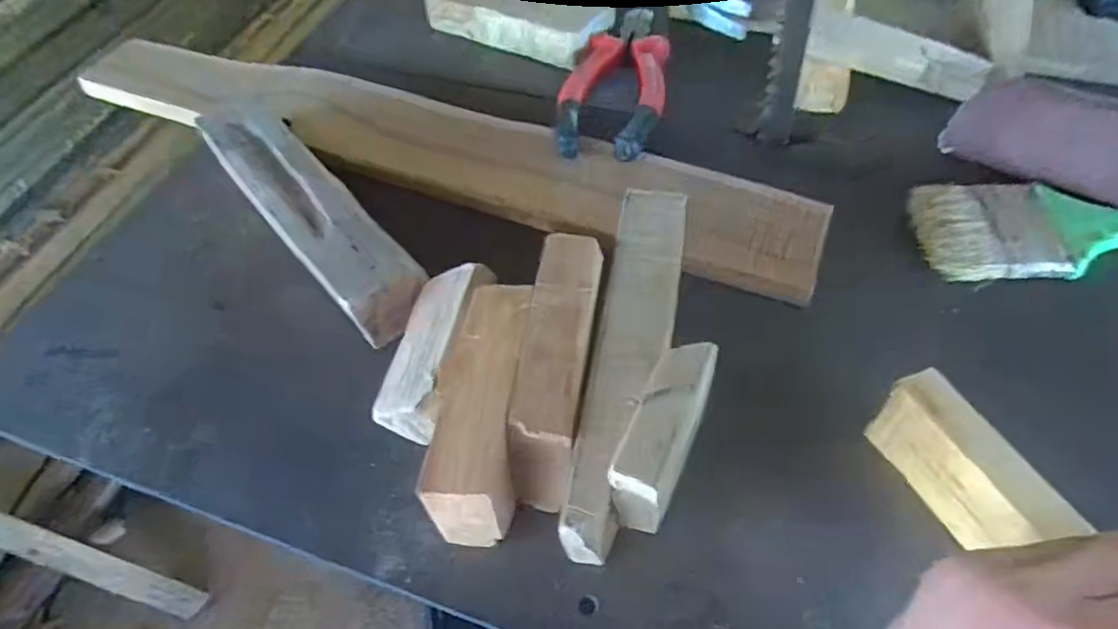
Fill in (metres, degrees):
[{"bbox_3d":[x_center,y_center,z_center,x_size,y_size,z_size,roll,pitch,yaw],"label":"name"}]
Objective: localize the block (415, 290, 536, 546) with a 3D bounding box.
[{"bbox_3d":[-0.029,0.042,0.265,0.031,0.052,0.099,1,54,5],"label":"block"}]

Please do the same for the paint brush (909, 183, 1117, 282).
[{"bbox_3d":[0.293,-0.044,0.334,0.194,0.013,0.063,2,54,6],"label":"paint brush"}]

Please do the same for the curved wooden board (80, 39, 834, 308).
[{"bbox_3d":[-0.091,-0.110,0.404,0.499,0.018,0.076,18,57,16],"label":"curved wooden board"}]

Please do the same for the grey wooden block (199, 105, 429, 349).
[{"bbox_3d":[-0.139,-0.059,0.351,0.042,0.033,0.181,-36,60,-20],"label":"grey wooden block"}]

